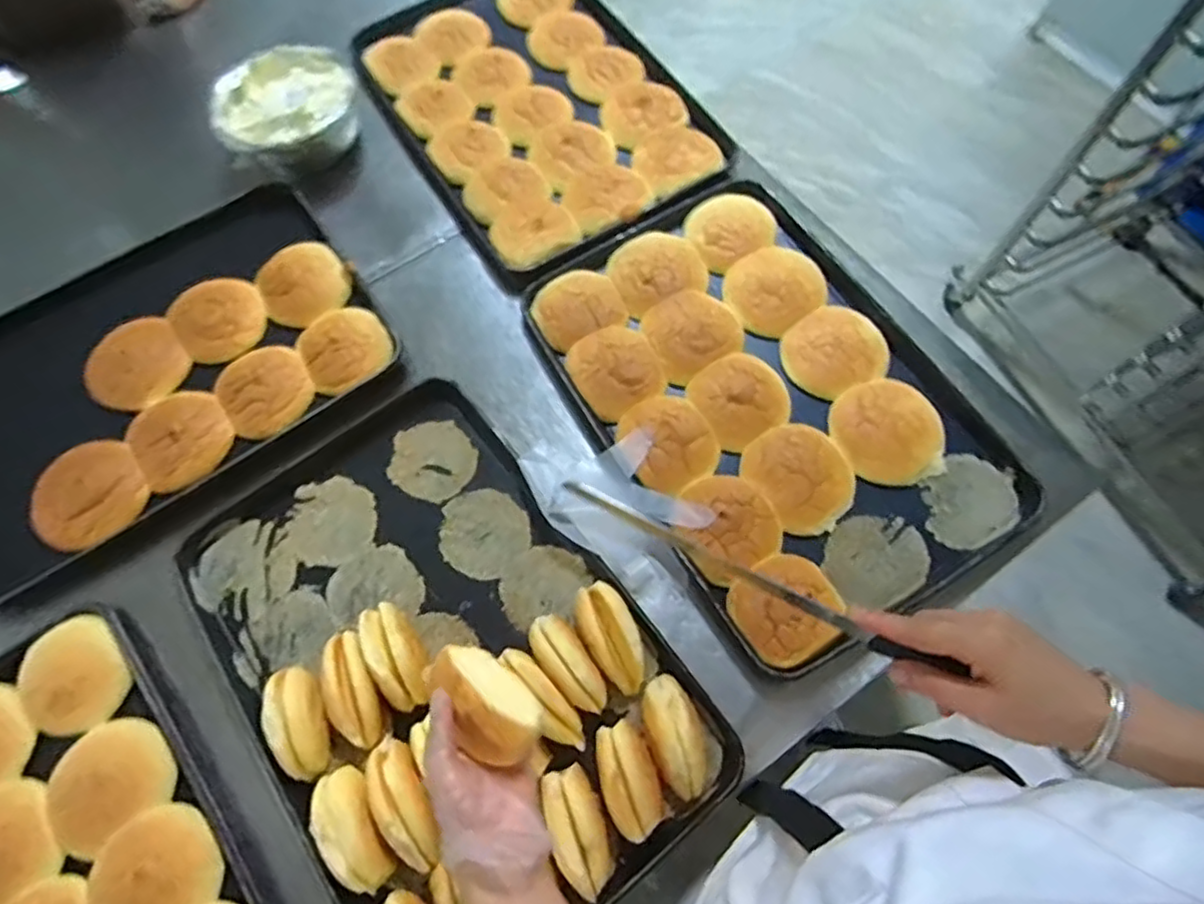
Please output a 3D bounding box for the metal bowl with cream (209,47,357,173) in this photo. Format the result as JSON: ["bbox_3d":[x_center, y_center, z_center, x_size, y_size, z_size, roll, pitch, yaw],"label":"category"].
[{"bbox_3d":[-0.454,-0.498,0.976,0.181,0.094,0.179,-1,67,3],"label":"metal bowl with cream"}]

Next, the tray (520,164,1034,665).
[{"bbox_3d":[0.198,-0.076,0.827,0.385,0.041,0.582,-30,68,-9],"label":"tray"}]

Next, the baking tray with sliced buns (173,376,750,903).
[{"bbox_3d":[-0.177,0.208,0.714,0.380,0.063,0.582,-37,70,-12],"label":"baking tray with sliced buns"}]

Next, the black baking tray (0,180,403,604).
[{"bbox_3d":[-0.589,-0.110,0.852,0.568,0.039,0.366,-35,69,-11],"label":"black baking tray"}]

